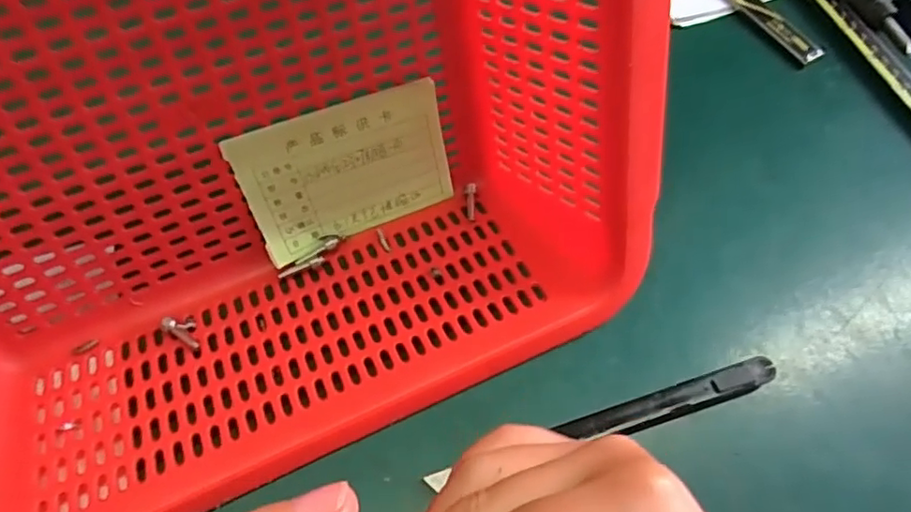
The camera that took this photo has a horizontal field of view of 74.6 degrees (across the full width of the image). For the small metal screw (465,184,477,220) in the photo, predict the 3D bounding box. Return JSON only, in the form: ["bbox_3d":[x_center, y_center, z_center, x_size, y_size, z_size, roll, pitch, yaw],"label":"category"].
[{"bbox_3d":[0.008,-0.029,0.302,0.006,0.004,0.021,4,63,0],"label":"small metal screw"}]

